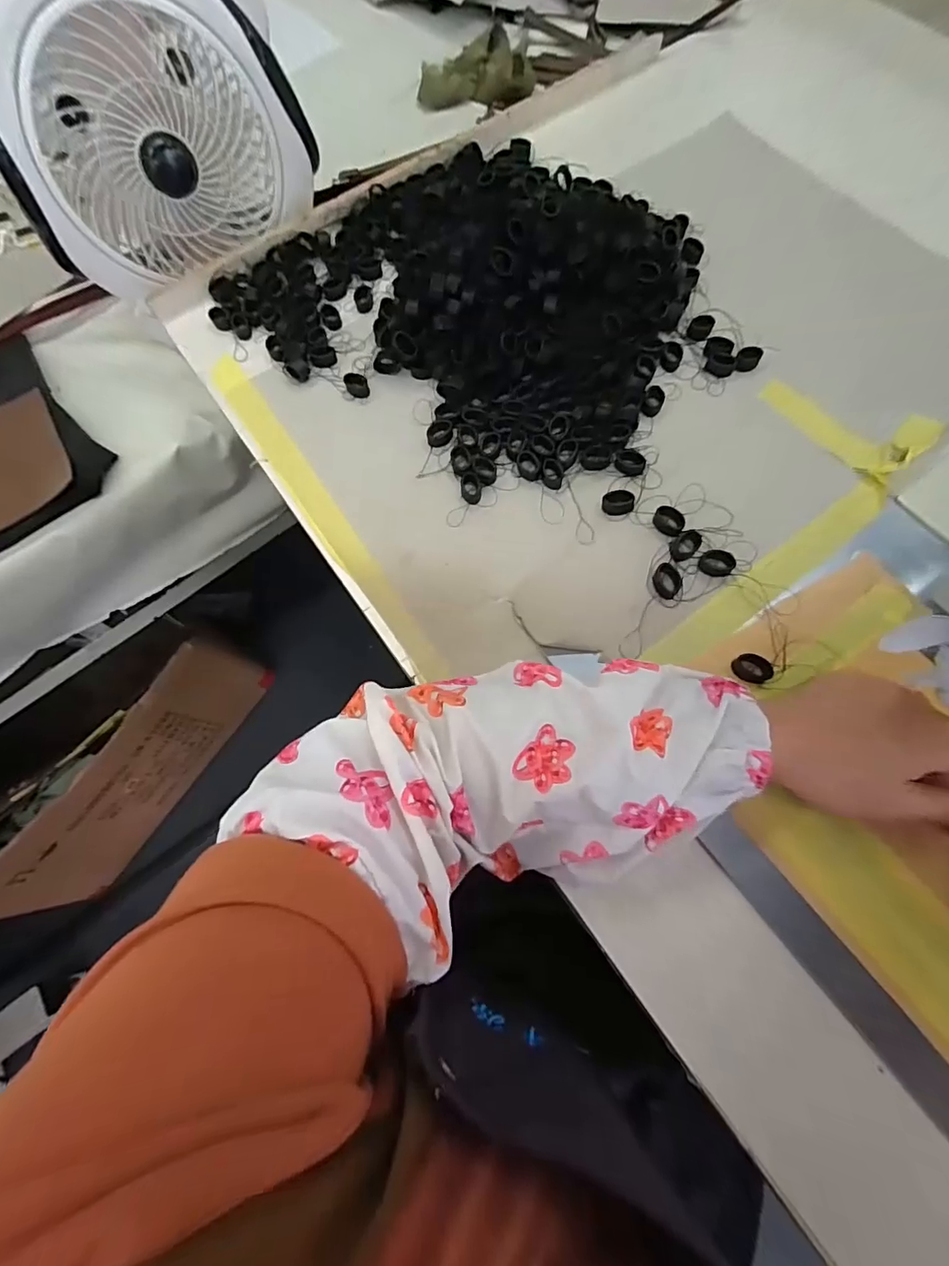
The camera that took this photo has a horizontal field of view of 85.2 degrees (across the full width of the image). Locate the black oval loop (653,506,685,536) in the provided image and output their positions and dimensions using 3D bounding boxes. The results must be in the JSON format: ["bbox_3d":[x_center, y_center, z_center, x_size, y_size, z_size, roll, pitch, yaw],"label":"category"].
[{"bbox_3d":[0.128,-0.074,0.340,0.020,0.007,0.016,39,78,15],"label":"black oval loop"}]

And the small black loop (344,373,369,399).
[{"bbox_3d":[-0.091,-0.192,0.401,0.018,0.012,0.016,-11,71,1],"label":"small black loop"}]

